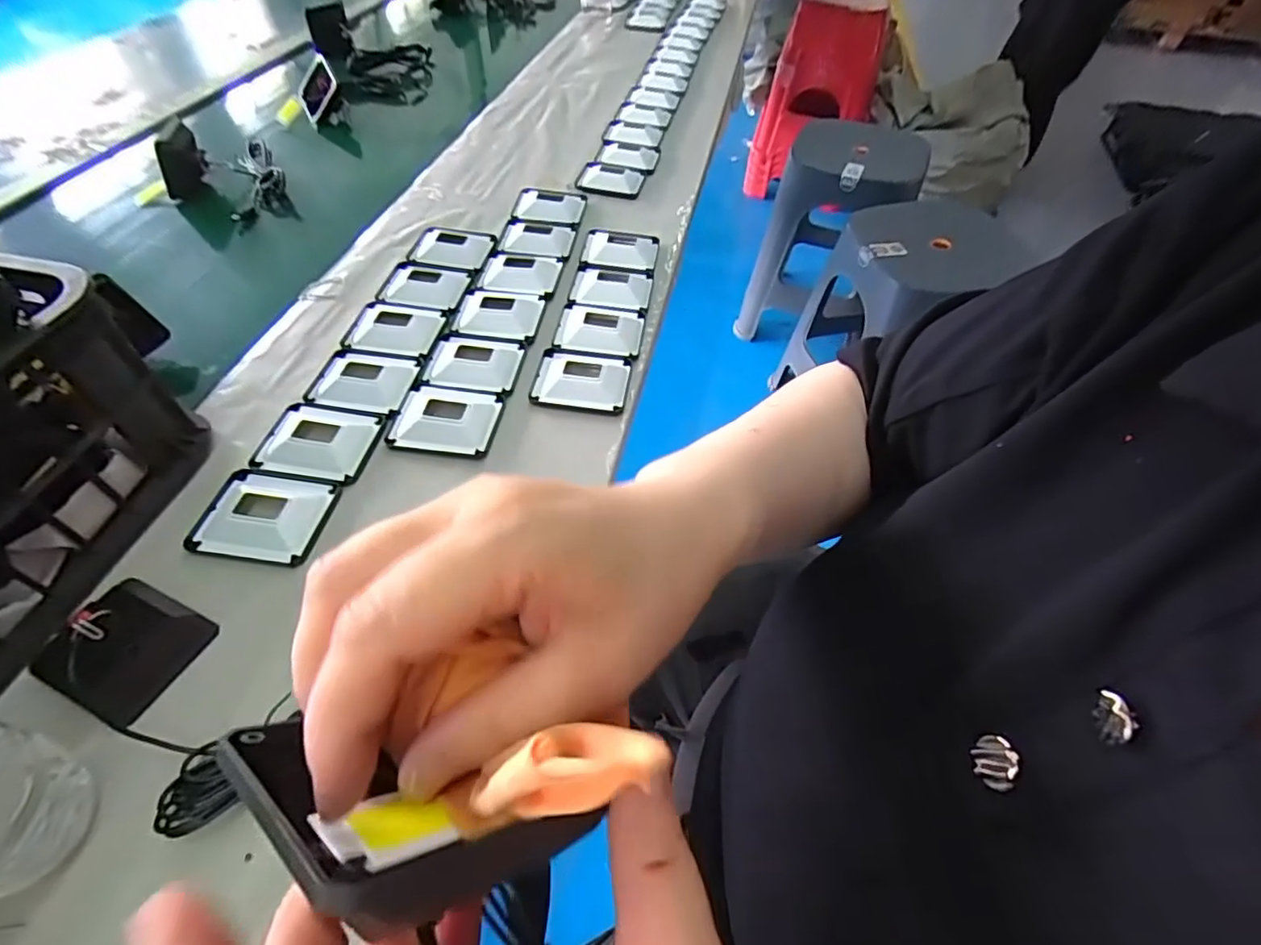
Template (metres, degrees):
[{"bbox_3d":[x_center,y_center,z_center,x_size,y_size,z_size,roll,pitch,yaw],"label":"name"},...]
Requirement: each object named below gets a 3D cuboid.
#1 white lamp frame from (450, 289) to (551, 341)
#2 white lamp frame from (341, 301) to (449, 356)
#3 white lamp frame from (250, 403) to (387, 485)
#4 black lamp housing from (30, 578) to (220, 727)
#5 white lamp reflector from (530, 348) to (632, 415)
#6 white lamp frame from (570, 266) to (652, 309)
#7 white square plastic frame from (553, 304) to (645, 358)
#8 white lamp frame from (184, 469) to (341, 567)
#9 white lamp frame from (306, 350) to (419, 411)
[{"bbox_3d":[-0.121,-0.152,0.520,0.076,0.015,0.066,5,52,3],"label":"white lamp frame"},{"bbox_3d":[-0.211,-0.132,0.506,0.073,0.012,0.064,7,52,4],"label":"white lamp frame"},{"bbox_3d":[-0.232,-0.028,0.421,0.078,0.017,0.067,8,52,5],"label":"white lamp frame"},{"bbox_3d":[-0.287,0.095,0.317,0.065,0.036,0.064,19,54,13],"label":"black lamp housing"},{"bbox_3d":[-0.042,-0.081,0.477,0.077,0.016,0.068,6,52,3],"label":"white lamp reflector"},{"bbox_3d":[-0.020,-0.185,0.560,0.077,0.018,0.070,7,52,4],"label":"white lamp frame"},{"bbox_3d":[-0.029,-0.136,0.530,0.078,0.016,0.066,5,52,2],"label":"white square plastic frame"},{"bbox_3d":[-0.248,0.026,0.383,0.079,0.015,0.067,7,52,4],"label":"white lamp frame"},{"bbox_3d":[-0.220,-0.080,0.465,0.075,0.015,0.061,6,52,4],"label":"white lamp frame"}]

